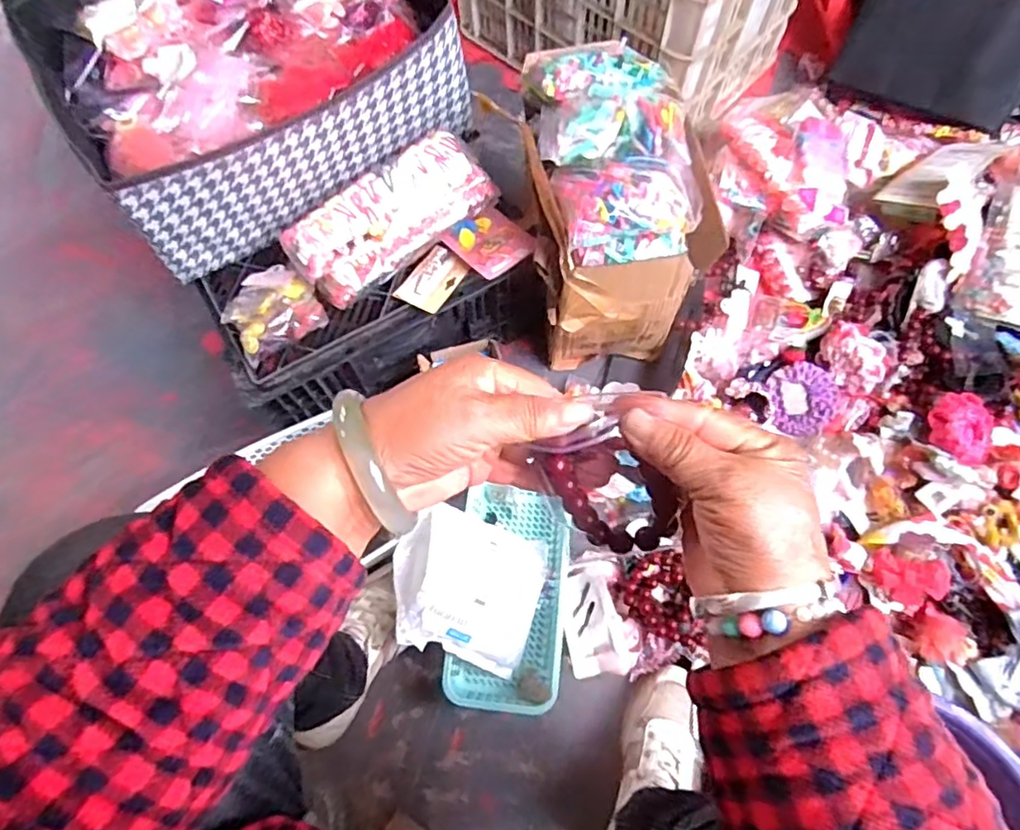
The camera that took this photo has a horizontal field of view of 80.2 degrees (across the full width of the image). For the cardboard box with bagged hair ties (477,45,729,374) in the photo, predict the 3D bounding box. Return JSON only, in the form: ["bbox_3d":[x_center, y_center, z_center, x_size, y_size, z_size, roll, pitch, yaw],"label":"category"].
[{"bbox_3d":[0.117,-0.229,0.746,0.187,0.313,0.251,-13,69,-4],"label":"cardboard box with bagged hair ties"}]

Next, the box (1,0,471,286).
[{"bbox_3d":[-0.301,-0.401,0.693,0.374,0.162,0.371,-33,72,-11],"label":"box"}]

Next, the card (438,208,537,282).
[{"bbox_3d":[-0.022,-0.204,0.705,0.077,0.020,0.090,-40,73,-13],"label":"card"}]

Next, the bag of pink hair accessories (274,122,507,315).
[{"bbox_3d":[-0.137,-0.224,0.683,0.226,0.073,0.099,-40,73,-14],"label":"bag of pink hair accessories"}]

